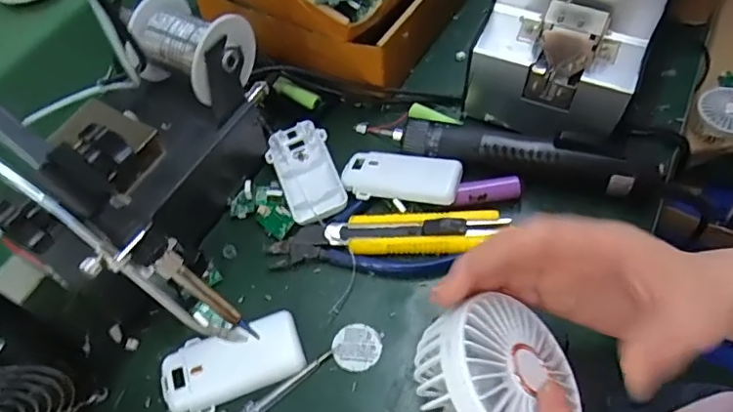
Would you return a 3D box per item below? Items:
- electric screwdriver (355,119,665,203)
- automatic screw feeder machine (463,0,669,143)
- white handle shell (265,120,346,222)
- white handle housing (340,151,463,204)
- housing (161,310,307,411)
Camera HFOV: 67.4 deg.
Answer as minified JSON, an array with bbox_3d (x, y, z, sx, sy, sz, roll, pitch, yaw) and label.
[{"bbox_3d":[0.112,-0.048,0.435,0.229,0.029,0.032,12,58,11],"label":"electric screwdriver"},{"bbox_3d":[0.173,-0.163,0.451,0.123,0.147,0.171,22,61,17],"label":"automatic screw feeder machine"},{"bbox_3d":[-0.050,-0.029,0.457,0.051,0.016,0.099,-23,58,-12],"label":"white handle shell"},{"bbox_3d":[0.028,-0.024,0.437,0.092,0.012,0.044,8,58,8],"label":"white handle housing"},{"bbox_3d":[-0.090,0.106,0.371,0.093,0.017,0.044,-22,58,-11],"label":"housing"}]

